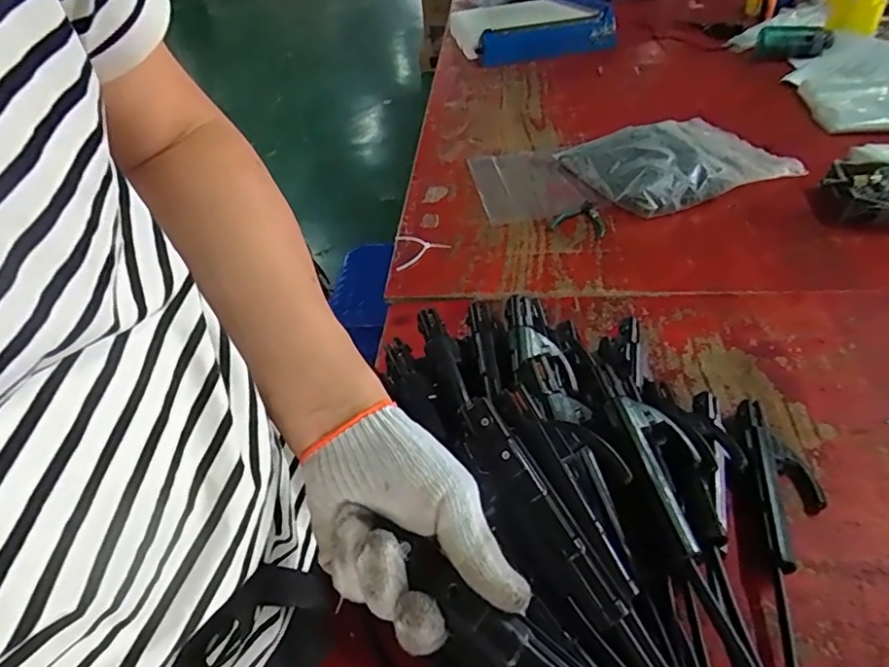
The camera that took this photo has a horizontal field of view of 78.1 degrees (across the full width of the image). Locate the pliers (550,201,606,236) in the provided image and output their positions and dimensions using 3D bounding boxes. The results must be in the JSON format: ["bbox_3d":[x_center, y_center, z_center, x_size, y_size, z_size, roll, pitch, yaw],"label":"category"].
[{"bbox_3d":[0.249,-0.216,1.012,0.097,0.014,0.100,7,46,15],"label":"pliers"}]

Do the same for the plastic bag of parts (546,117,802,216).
[{"bbox_3d":[0.465,-0.356,1.096,0.377,0.068,0.290,-19,45,-12],"label":"plastic bag of parts"}]

